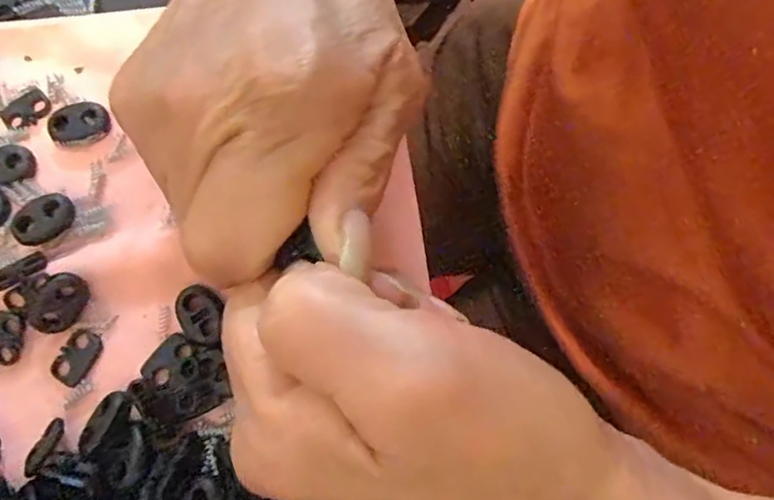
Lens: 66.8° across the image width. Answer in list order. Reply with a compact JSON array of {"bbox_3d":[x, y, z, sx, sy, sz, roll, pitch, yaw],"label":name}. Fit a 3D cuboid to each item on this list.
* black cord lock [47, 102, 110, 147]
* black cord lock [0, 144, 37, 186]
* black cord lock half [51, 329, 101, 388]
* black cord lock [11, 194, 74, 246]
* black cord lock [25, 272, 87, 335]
[{"bbox_3d":[-0.113,-0.046,0.216,0.022,0.006,0.016,-21,80,-5],"label":"black cord lock"},{"bbox_3d":[-0.141,-0.030,0.213,0.022,0.006,0.015,-22,80,-5],"label":"black cord lock"},{"bbox_3d":[-0.105,0.036,0.197,0.012,0.004,0.019,34,80,6],"label":"black cord lock half"},{"bbox_3d":[-0.120,-0.011,0.204,0.020,0.004,0.014,-34,98,-19],"label":"black cord lock"},{"bbox_3d":[-0.112,0.018,0.199,0.014,0.006,0.021,24,79,4],"label":"black cord lock"}]

